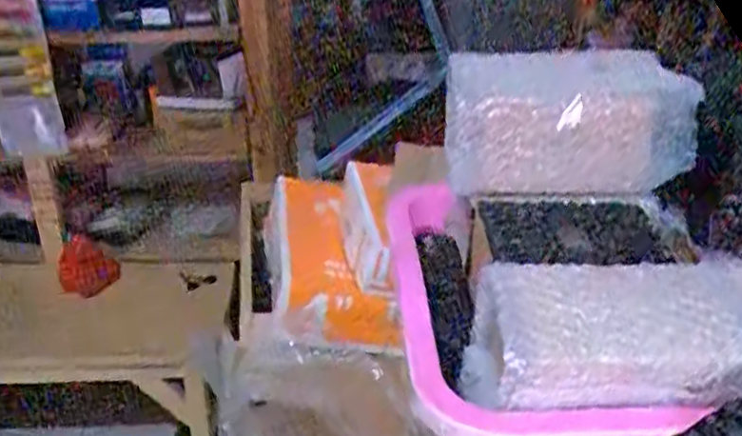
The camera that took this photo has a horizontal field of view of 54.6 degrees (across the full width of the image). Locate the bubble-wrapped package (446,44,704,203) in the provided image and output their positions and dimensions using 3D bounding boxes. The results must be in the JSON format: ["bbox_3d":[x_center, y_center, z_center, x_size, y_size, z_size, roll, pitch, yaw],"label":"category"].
[{"bbox_3d":[0.155,-0.072,0.560,0.185,0.101,0.060,-2,28,-4],"label":"bubble-wrapped package"}]

